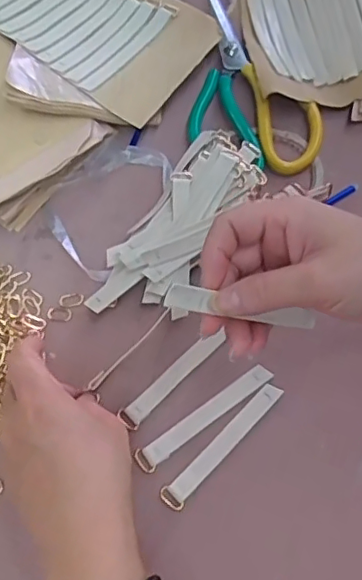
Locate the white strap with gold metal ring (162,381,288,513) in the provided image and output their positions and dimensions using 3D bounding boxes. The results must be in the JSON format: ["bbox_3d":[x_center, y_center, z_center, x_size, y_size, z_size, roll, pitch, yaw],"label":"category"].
[{"bbox_3d":[0.028,0.104,0.380,0.104,0.012,0.015,-42,75,-16],"label":"white strap with gold metal ring"}]

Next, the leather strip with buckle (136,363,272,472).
[{"bbox_3d":[0.016,0.086,0.386,0.106,0.008,0.016,-34,72,-11],"label":"leather strip with buckle"}]

